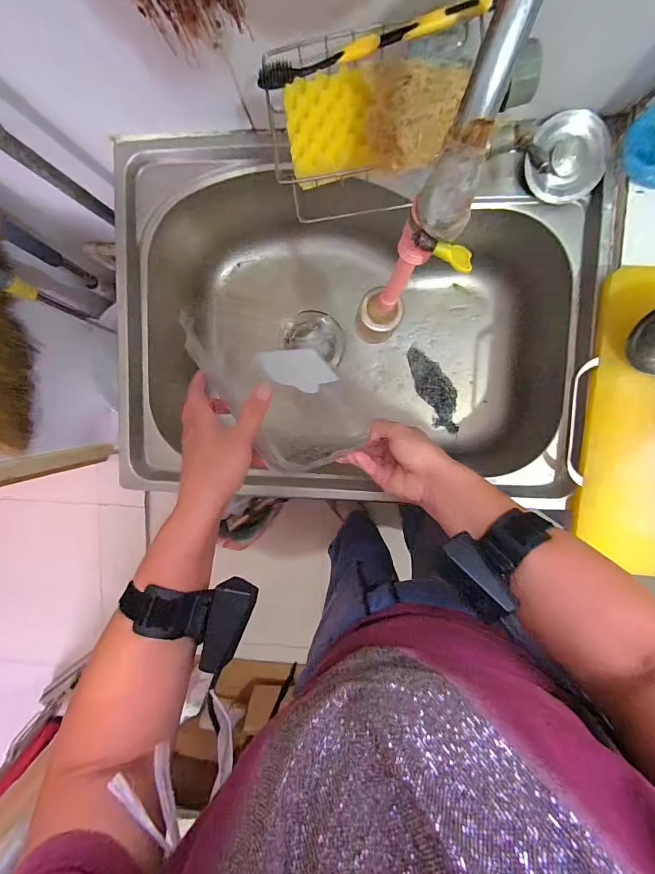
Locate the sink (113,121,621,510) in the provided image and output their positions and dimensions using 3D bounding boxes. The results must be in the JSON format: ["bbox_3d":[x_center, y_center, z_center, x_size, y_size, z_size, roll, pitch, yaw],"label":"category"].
[{"bbox_3d":[0.032,-0.153,0.582,0.559,0.249,0.410,3,96,5],"label":"sink"}]

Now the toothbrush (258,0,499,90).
[{"bbox_3d":[0.035,-0.298,0.306,0.179,0.011,0.014,-14,94,7],"label":"toothbrush"}]

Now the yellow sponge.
[{"bbox_3d":[0.002,-0.247,0.325,0.065,0.029,0.067,-10,95,6],"label":"yellow sponge"}]

